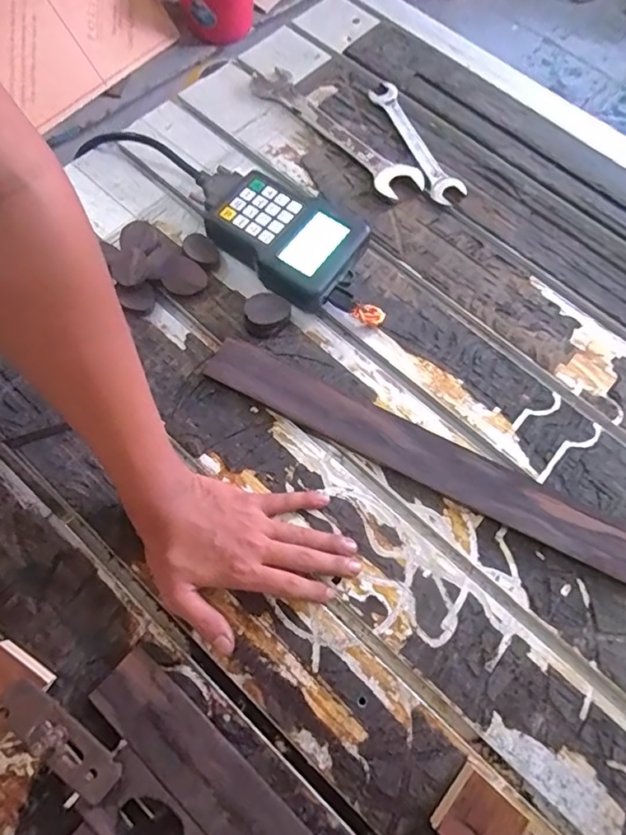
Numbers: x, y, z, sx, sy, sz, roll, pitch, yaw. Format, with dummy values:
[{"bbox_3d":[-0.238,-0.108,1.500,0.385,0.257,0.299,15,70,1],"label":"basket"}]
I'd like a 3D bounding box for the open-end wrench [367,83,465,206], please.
[{"bbox_3d":[0.121,-0.326,0.607,0.037,0.011,0.187,-23,72,-11],"label":"open-end wrench"}]

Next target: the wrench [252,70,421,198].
[{"bbox_3d":[0.022,-0.340,0.605,0.050,0.012,0.249,-41,76,-17],"label":"wrench"}]

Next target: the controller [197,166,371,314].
[{"bbox_3d":[-0.036,-0.187,0.529,0.204,0.038,0.108,30,70,9],"label":"controller"}]

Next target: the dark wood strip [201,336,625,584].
[{"bbox_3d":[0.113,0.043,0.462,0.452,0.015,0.048,26,70,7],"label":"dark wood strip"}]

